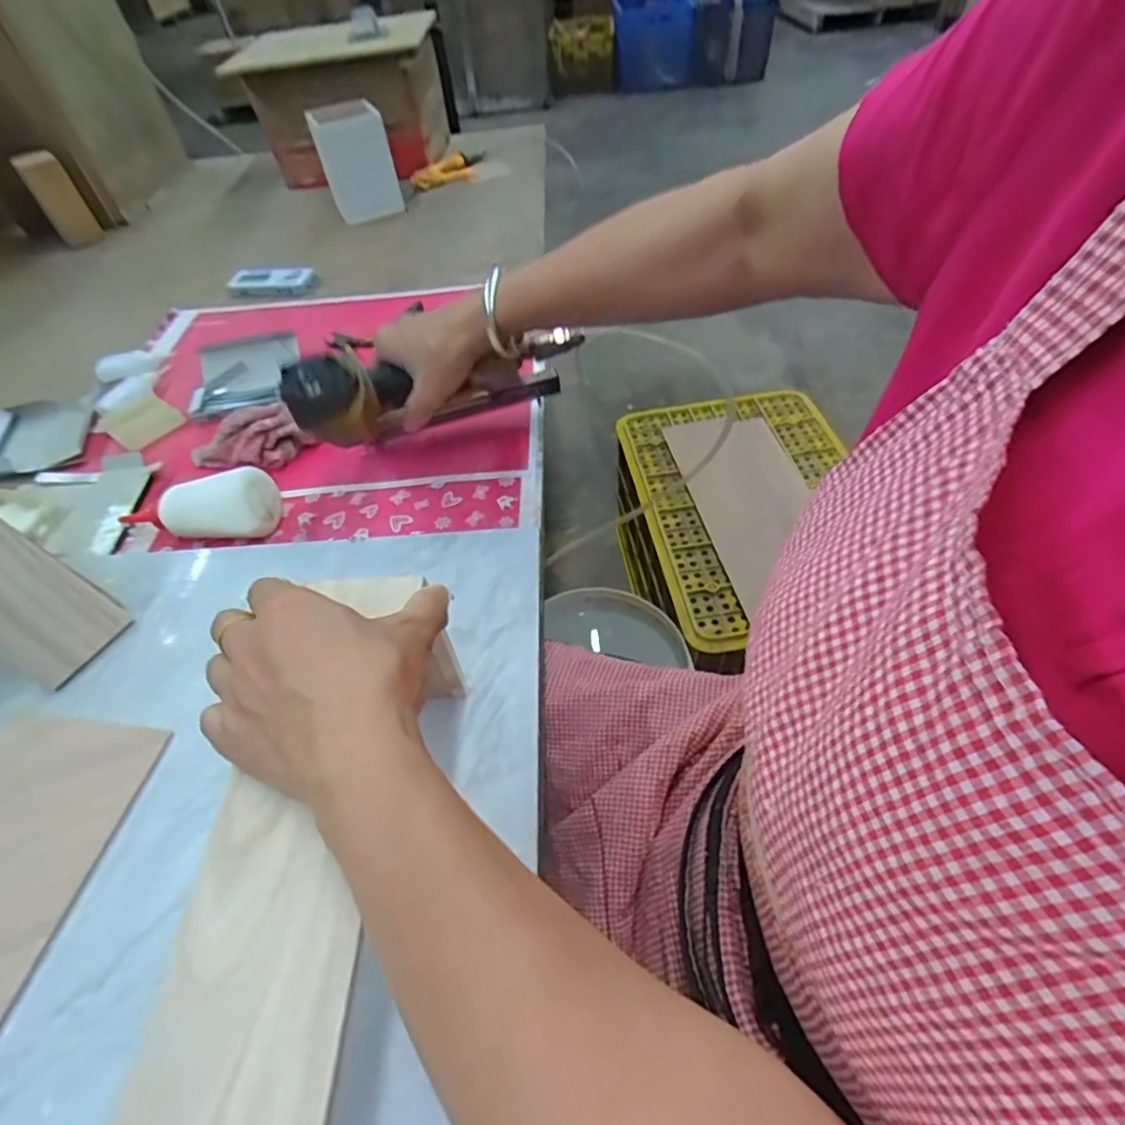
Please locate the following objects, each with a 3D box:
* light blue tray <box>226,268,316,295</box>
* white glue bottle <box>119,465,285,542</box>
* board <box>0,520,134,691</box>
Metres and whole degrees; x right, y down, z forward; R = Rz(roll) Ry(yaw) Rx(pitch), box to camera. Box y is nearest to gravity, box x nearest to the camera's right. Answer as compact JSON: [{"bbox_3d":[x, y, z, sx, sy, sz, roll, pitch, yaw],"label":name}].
[{"bbox_3d":[-0.450,-0.435,0.928,0.132,0.032,0.031,-3,49,3],"label":"light blue tray"},{"bbox_3d":[-0.355,-0.055,0.577,0.160,0.049,0.057,-1,50,5],"label":"white glue bottle"},{"bbox_3d":[-0.423,0.024,0.464,0.142,0.012,0.073,44,48,-16],"label":"board"}]

